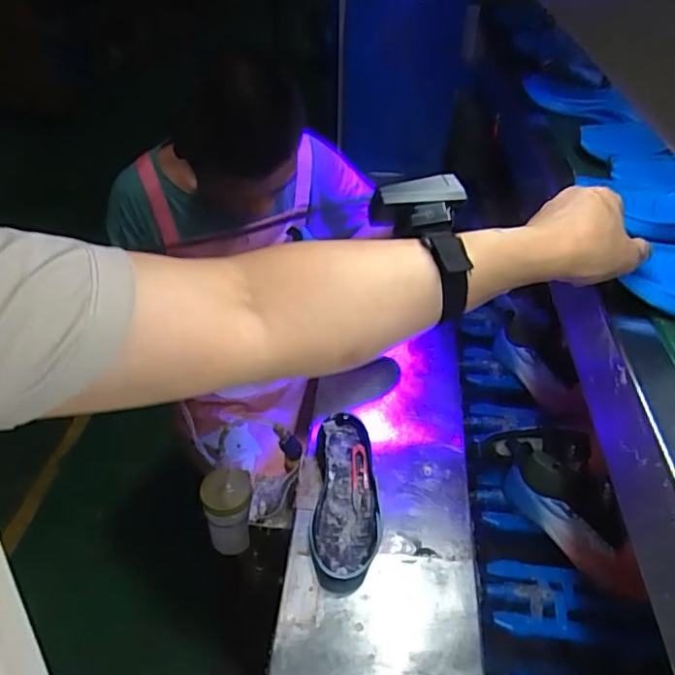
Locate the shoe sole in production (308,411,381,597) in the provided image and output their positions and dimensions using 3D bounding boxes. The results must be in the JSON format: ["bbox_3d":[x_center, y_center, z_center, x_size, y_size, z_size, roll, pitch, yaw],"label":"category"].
[{"bbox_3d":[0.013,0.213,0.749,0.090,0.048,0.244,2,40,3],"label":"shoe sole in production"}]

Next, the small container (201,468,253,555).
[{"bbox_3d":[-0.165,0.272,0.859,0.074,0.139,0.066,-9,40,-10],"label":"small container"}]

